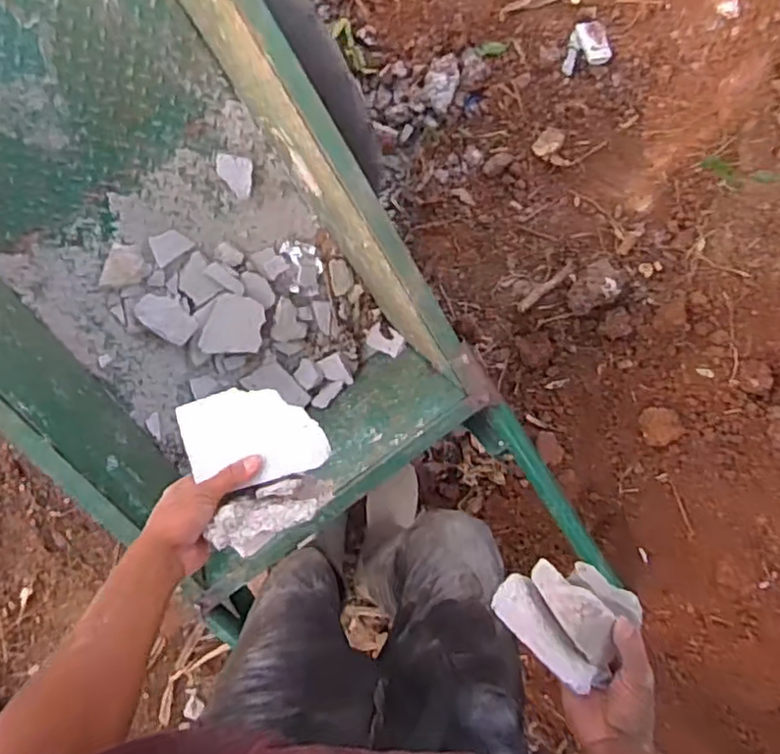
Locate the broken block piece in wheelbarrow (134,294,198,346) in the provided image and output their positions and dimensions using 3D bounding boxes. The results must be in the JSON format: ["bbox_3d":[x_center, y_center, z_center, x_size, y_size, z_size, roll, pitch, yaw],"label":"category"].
[{"bbox_3d":[-0.380,-0.102,1.133,0.098,0.011,0.065,33,90,-23],"label":"broken block piece in wheelbarrow"}]

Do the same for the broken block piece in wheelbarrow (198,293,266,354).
[{"bbox_3d":[-0.271,-0.088,1.160,0.096,0.025,0.106,13,93,-6],"label":"broken block piece in wheelbarrow"}]

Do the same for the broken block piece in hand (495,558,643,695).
[{"bbox_3d":[0.143,0.240,0.627,0.041,0.021,0.113,-43,60,1],"label":"broken block piece in hand"}]

